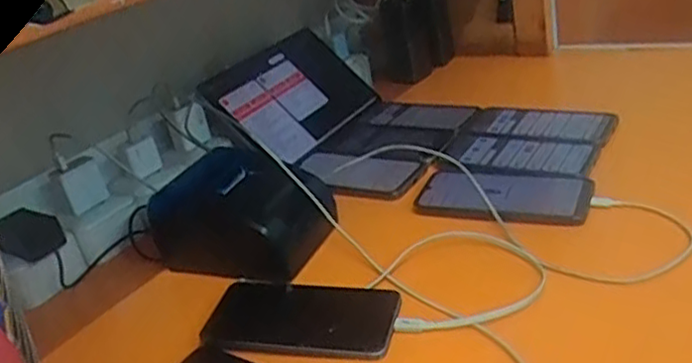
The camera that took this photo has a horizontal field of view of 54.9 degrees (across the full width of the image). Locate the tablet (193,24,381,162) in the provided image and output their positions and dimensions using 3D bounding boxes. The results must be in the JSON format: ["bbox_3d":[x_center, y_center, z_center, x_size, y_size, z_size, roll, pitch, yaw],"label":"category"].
[{"bbox_3d":[-0.075,-0.122,0.938,0.157,0.035,0.257,47,47,7],"label":"tablet"}]

